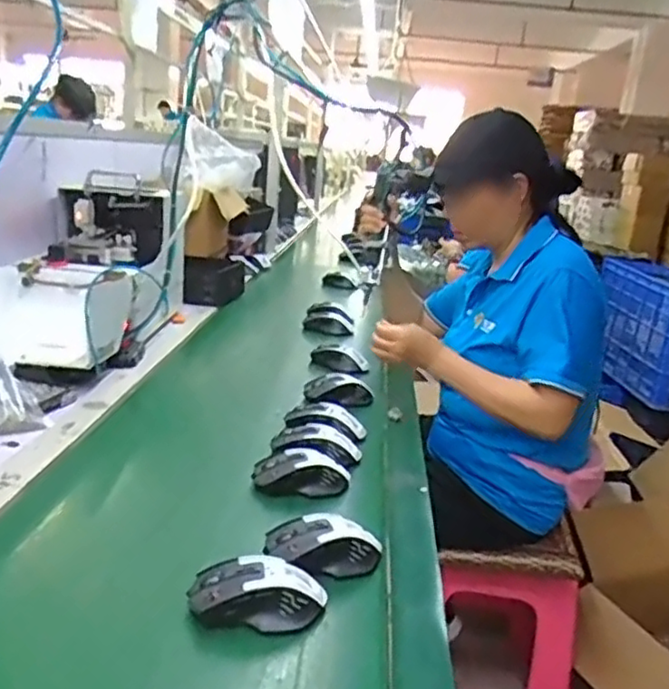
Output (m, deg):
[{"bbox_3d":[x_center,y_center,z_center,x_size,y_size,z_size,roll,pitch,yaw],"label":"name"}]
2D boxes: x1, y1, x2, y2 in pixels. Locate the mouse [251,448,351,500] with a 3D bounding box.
[{"bbox_3d":[-0.038,0.158,0.813,0.117,0.045,0.044,-1,17,-20],"label":"mouse"}]

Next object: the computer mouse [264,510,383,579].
[{"bbox_3d":[-0.009,0.194,0.660,0.113,0.034,0.060,4,16,-3],"label":"computer mouse"}]

